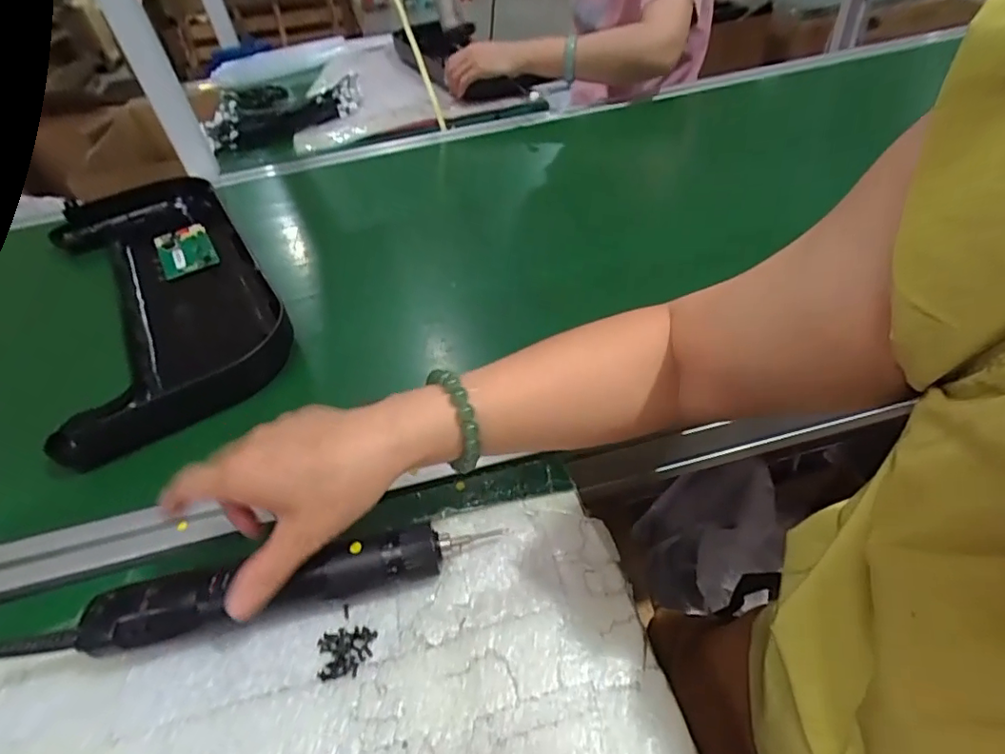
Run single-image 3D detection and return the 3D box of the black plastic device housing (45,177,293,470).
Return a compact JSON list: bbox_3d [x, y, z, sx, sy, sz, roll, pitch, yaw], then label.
[{"bbox_3d":[-0.382,-0.106,0.606,0.195,0.048,0.457,-28,47,-19],"label":"black plastic device housing"}]

